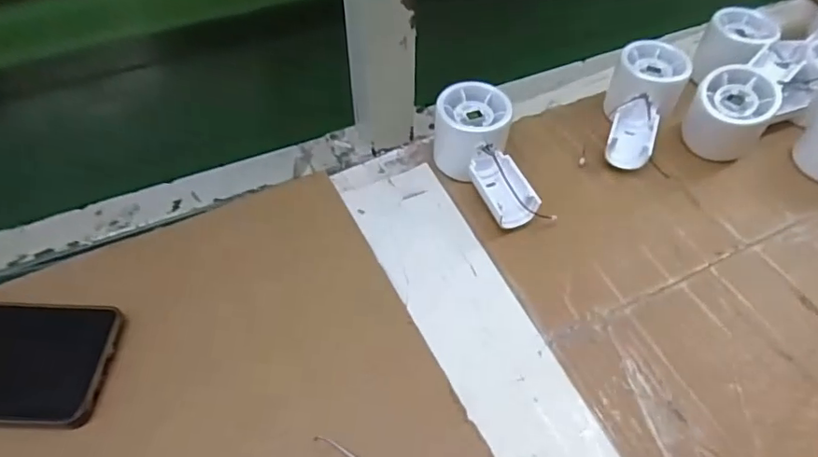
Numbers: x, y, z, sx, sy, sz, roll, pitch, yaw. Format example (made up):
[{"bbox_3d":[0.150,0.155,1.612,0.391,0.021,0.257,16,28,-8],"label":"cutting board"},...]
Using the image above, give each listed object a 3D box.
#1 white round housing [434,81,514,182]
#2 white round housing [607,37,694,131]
[{"bbox_3d":[0.050,-0.073,0.431,0.056,0.063,0.057,2,51,-2],"label":"white round housing"},{"bbox_3d":[0.206,-0.120,0.471,0.062,0.056,0.073,18,55,13],"label":"white round housing"}]

